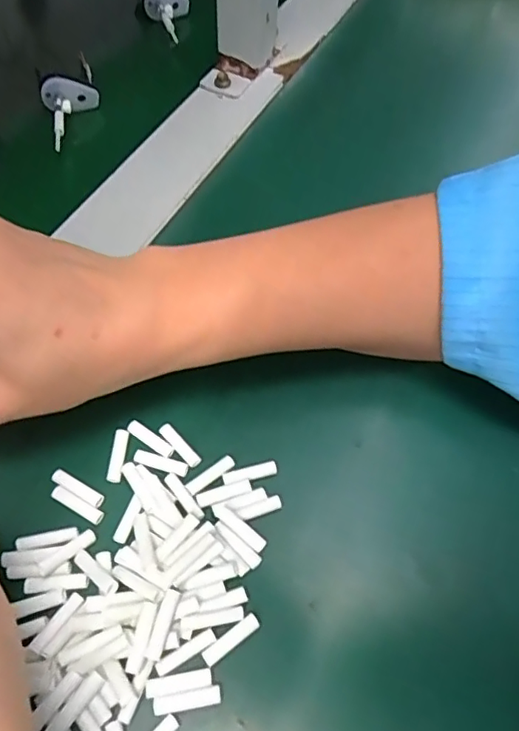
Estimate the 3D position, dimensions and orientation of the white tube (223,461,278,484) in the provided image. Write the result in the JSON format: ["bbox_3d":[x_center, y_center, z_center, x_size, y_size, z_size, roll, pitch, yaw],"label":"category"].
[{"bbox_3d":[-0.004,0.044,0.227,0.023,0.004,0.006,-10,60,-9],"label":"white tube"}]

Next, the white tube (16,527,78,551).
[{"bbox_3d":[-0.082,0.067,0.209,0.023,0.004,0.006,-9,59,-9],"label":"white tube"}]

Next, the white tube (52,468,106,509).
[{"bbox_3d":[-0.074,0.050,0.222,0.024,0.004,0.006,27,61,13],"label":"white tube"}]

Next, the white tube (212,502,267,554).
[{"bbox_3d":[-0.009,0.063,0.214,0.026,0.006,0.006,33,62,16],"label":"white tube"}]

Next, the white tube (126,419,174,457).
[{"bbox_3d":[-0.047,0.031,0.234,0.023,0.004,0.006,32,62,15],"label":"white tube"}]

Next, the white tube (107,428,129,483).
[{"bbox_3d":[-0.060,0.037,0.229,0.007,0.004,0.023,5,58,-1],"label":"white tube"}]

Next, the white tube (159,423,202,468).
[{"bbox_3d":[-0.034,0.034,0.233,0.006,0.004,0.024,-38,68,-23],"label":"white tube"}]

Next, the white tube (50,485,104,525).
[{"bbox_3d":[-0.073,0.055,0.218,0.023,0.004,0.006,27,61,13],"label":"white tube"}]

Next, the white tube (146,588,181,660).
[{"bbox_3d":[-0.034,0.092,0.192,0.006,0.005,0.023,14,59,5],"label":"white tube"}]

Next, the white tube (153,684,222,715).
[{"bbox_3d":[-0.024,0.113,0.184,0.023,0.004,0.006,-7,59,-8],"label":"white tube"}]

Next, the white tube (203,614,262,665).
[{"bbox_3d":[-0.010,0.098,0.195,0.022,0.004,0.006,-33,66,-21],"label":"white tube"}]

